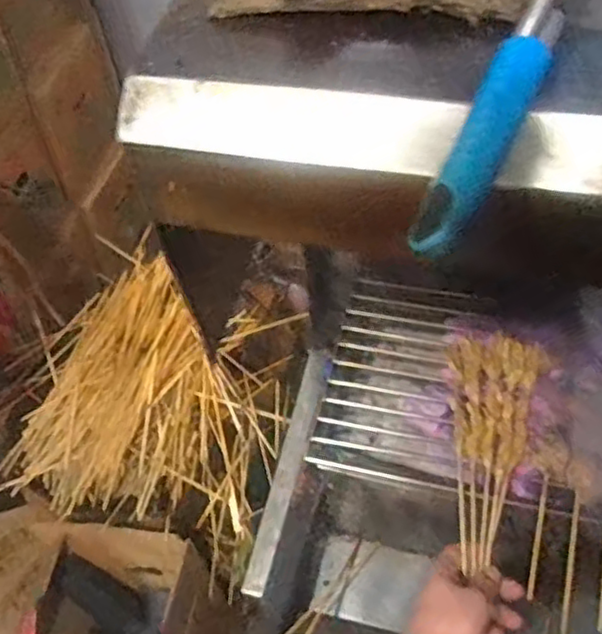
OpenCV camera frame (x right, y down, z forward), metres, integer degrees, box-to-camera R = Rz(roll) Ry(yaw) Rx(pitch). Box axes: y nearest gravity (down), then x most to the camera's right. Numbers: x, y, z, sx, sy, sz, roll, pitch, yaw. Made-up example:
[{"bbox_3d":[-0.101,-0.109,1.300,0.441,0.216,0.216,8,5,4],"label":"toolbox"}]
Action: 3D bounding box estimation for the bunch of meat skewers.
[{"bbox_3d":[0.189,0.126,0.708,0.095,0.027,0.250,8,56,11],"label":"bunch of meat skewers"}]

